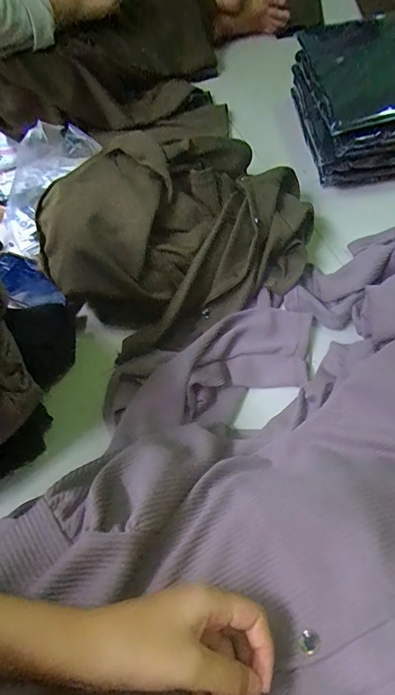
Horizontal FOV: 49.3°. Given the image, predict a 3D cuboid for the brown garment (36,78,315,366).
[{"bbox_3d":[-0.022,-0.149,0.531,0.319,0.192,0.227,-32,59,-11],"label":"brown garment"}]

